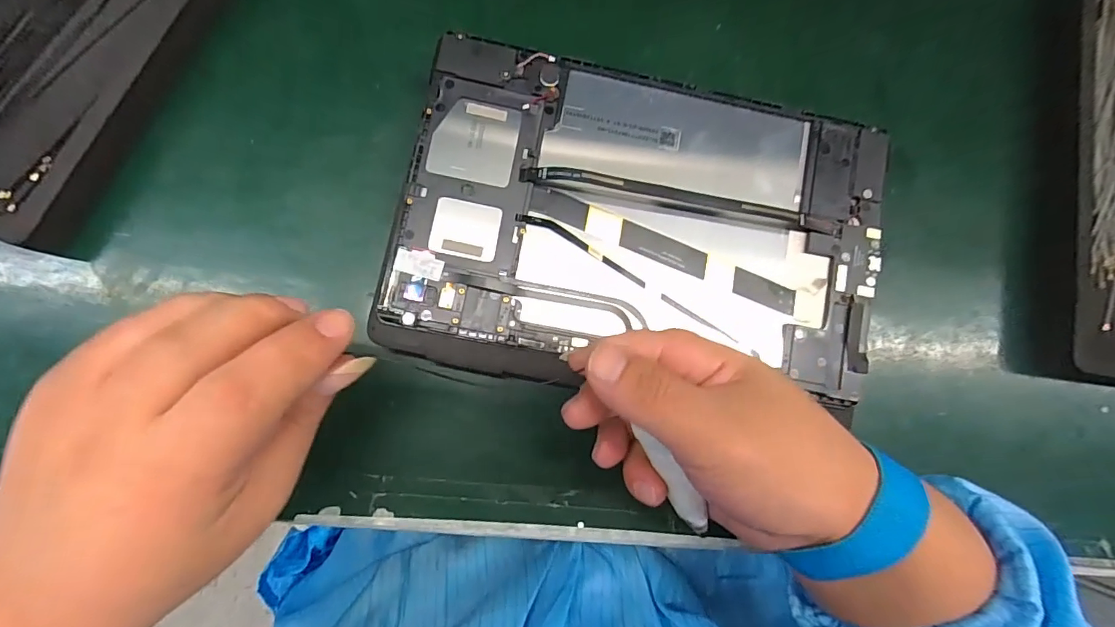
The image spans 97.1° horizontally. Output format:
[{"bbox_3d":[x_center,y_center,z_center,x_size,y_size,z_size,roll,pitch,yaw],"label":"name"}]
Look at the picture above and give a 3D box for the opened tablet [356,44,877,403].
[{"bbox_3d":[0.045,-0.044,0.247,0.241,0.012,0.156,8,86,-3],"label":"opened tablet"}]

